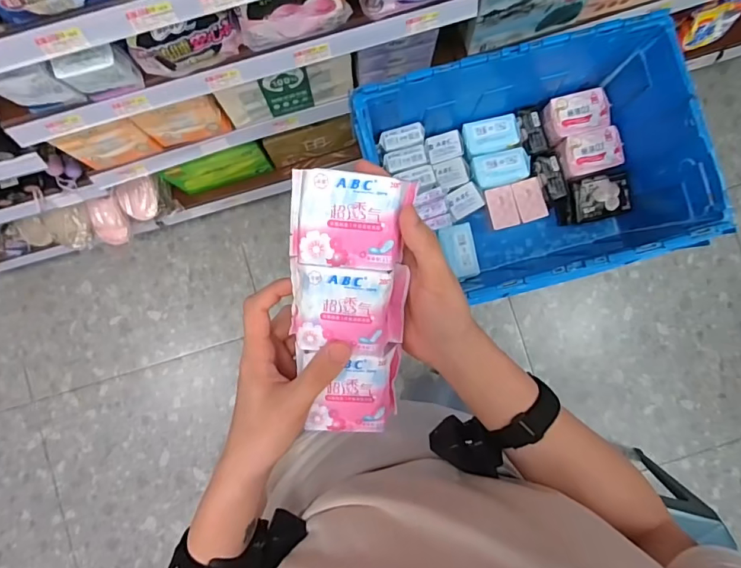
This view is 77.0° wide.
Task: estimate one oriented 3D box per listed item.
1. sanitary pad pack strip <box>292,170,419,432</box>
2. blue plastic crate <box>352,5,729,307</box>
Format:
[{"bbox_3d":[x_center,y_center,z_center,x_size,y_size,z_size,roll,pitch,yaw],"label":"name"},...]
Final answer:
[{"bbox_3d":[-0.015,0.015,0.358,0.082,0.034,0.198,-3,108,2],"label":"sanitary pad pack strip"},{"bbox_3d":[0.311,-0.213,0.960,0.581,0.300,0.414,-15,87,-1],"label":"blue plastic crate"}]

